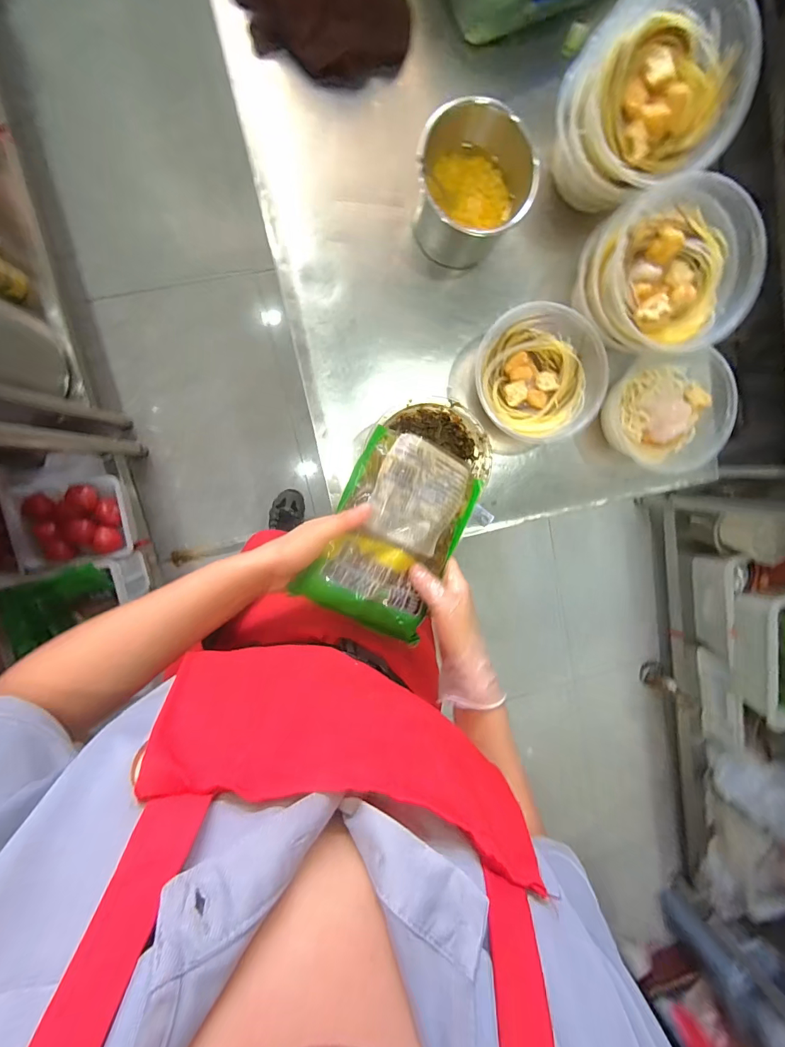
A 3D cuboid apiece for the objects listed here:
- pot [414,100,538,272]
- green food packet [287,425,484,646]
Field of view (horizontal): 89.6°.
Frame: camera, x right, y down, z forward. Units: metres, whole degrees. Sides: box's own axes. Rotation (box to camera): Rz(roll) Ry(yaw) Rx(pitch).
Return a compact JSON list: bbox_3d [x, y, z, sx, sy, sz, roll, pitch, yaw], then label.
[{"bbox_3d":[0.090,-0.404,0.482,0.139,0.101,0.111,38,91,-10],"label":"pot"},{"bbox_3d":[0.006,0.011,0.405,0.133,0.049,0.184,26,93,-9],"label":"green food packet"}]

